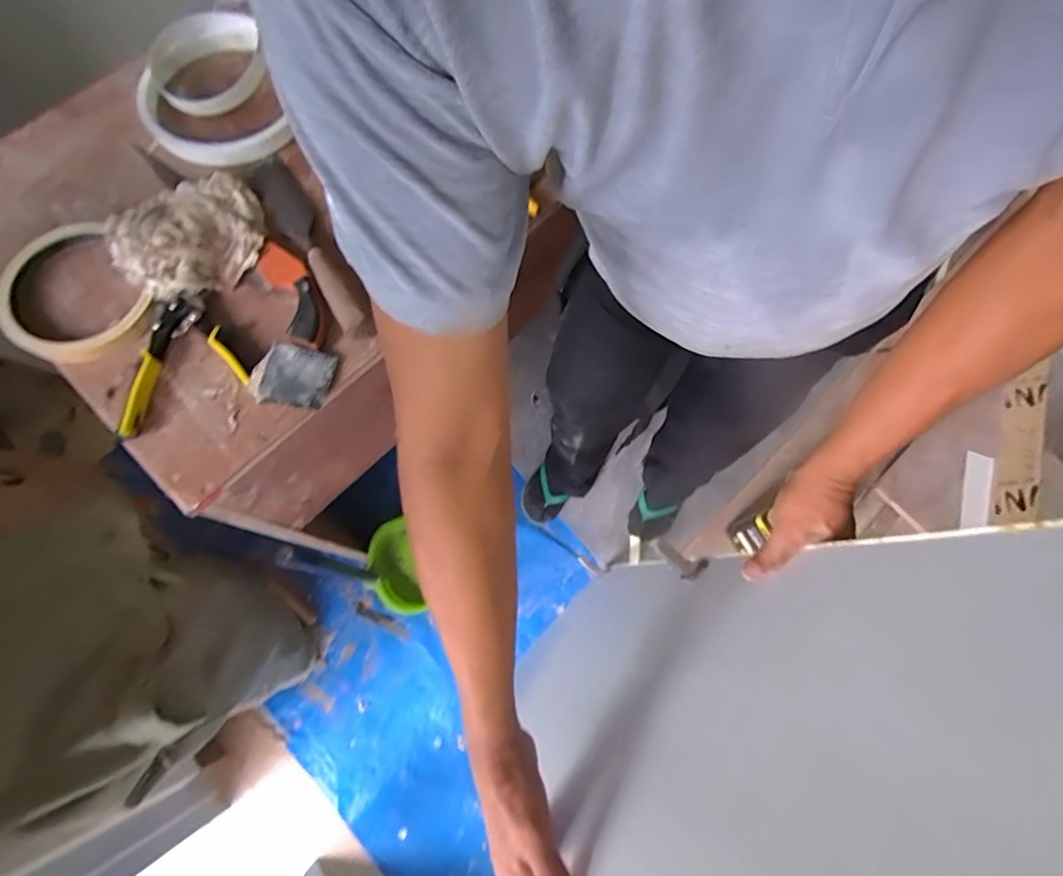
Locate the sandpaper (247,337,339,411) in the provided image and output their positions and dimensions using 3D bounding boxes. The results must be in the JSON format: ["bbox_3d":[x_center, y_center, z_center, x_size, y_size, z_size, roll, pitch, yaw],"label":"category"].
[{"bbox_3d":[-0.277,-0.073,0.597,0.078,0.018,0.075,13,72,2],"label":"sandpaper"}]

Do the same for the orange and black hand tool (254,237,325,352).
[{"bbox_3d":[-0.290,-0.179,0.624,0.052,0.015,0.154,-29,75,-11],"label":"orange and black hand tool"}]

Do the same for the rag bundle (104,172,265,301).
[{"bbox_3d":[-0.428,-0.263,0.639,0.173,0.039,0.184,41,75,11],"label":"rag bundle"}]

